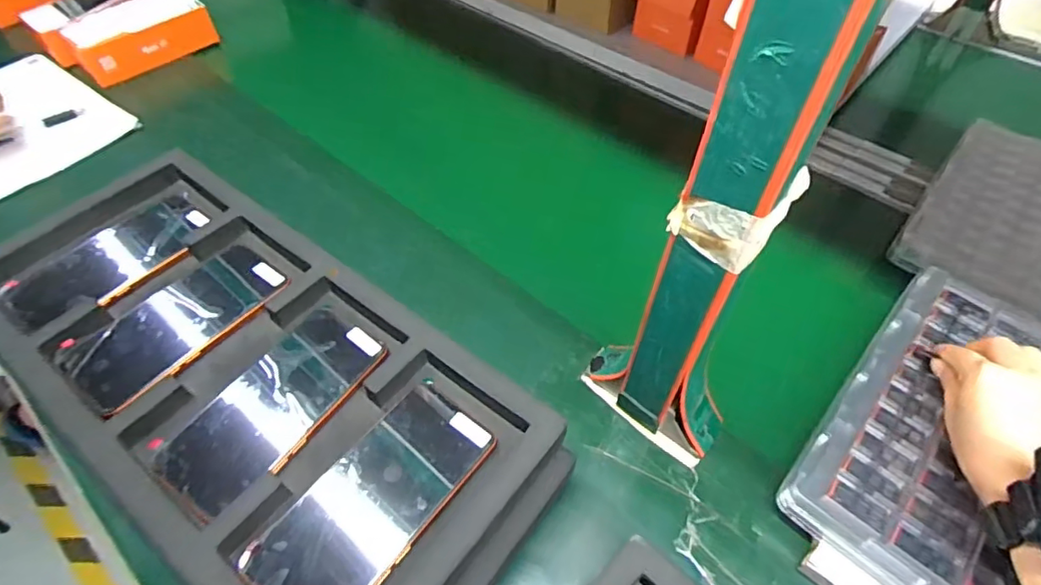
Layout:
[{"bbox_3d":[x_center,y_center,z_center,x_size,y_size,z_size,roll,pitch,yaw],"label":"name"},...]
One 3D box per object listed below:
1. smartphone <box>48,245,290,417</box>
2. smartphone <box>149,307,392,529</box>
[{"bbox_3d":[-0.281,0.019,0.457,0.092,0.014,0.160,31,57,21],"label":"smartphone"},{"bbox_3d":[-0.181,0.079,0.409,0.082,0.015,0.164,30,56,21],"label":"smartphone"}]

